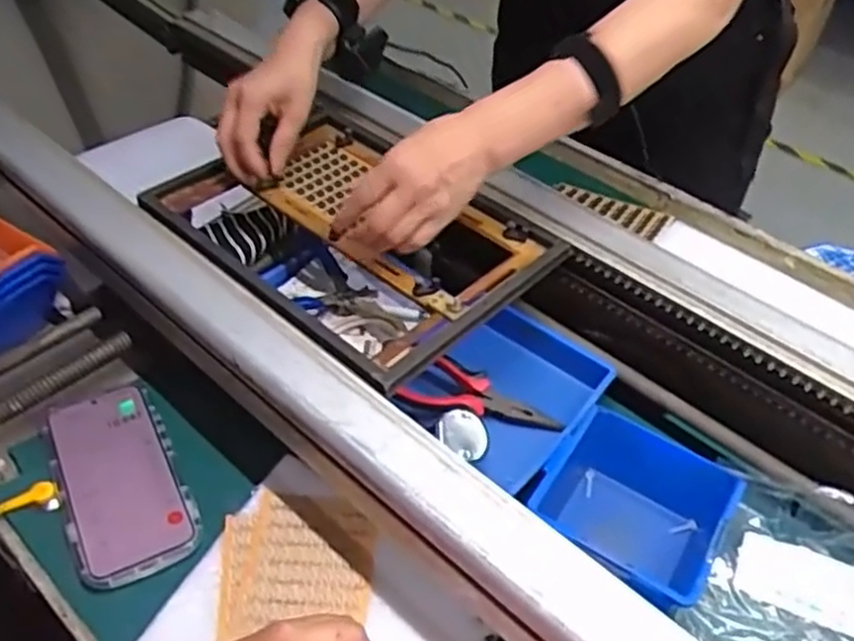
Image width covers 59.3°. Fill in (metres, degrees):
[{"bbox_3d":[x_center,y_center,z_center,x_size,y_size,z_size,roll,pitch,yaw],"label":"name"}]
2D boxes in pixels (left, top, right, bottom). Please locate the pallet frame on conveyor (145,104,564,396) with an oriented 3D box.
[{"bbox_3d":[-0.062,-0.075,0.627,0.298,0.033,0.215,36,51,28],"label":"pallet frame on conveyor"}]

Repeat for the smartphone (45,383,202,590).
[{"bbox_3d":[-0.228,0.117,0.556,0.082,0.010,0.160,-20,49,-24],"label":"smartphone"}]

